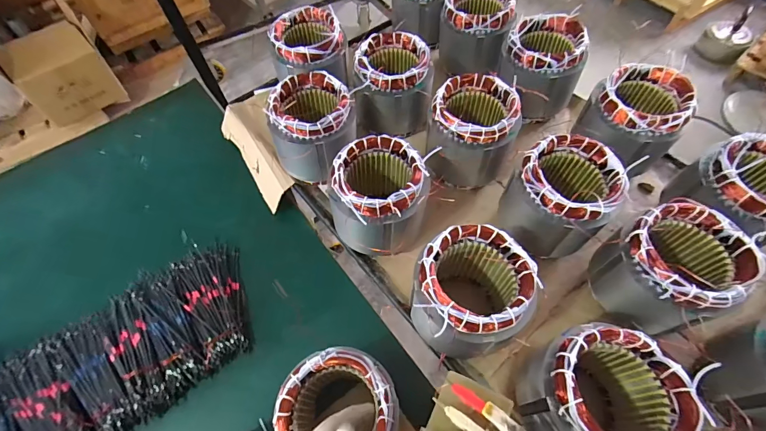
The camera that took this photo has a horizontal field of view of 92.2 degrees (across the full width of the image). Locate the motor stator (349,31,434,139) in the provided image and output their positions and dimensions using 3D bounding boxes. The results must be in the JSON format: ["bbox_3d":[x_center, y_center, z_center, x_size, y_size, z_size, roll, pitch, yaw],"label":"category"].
[{"bbox_3d":[0.021,-0.255,0.742,0.150,0.143,0.158,6,60,6],"label":"motor stator"}]

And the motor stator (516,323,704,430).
[{"bbox_3d":[0.252,0.224,0.449,0.138,0.164,0.138,-1,60,2],"label":"motor stator"}]

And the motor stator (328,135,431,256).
[{"bbox_3d":[-0.003,-0.028,0.596,0.133,0.147,0.136,-1,60,2],"label":"motor stator"}]

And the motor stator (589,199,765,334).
[{"bbox_3d":[0.394,0.073,0.512,0.140,0.125,0.137,-1,60,2],"label":"motor stator"}]

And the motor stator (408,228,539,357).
[{"bbox_3d":[0.117,0.103,0.501,0.136,0.128,0.135,-1,60,2],"label":"motor stator"}]

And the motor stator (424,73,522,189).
[{"bbox_3d":[0.161,-0.150,0.665,0.145,0.144,0.134,-1,60,2],"label":"motor stator"}]

